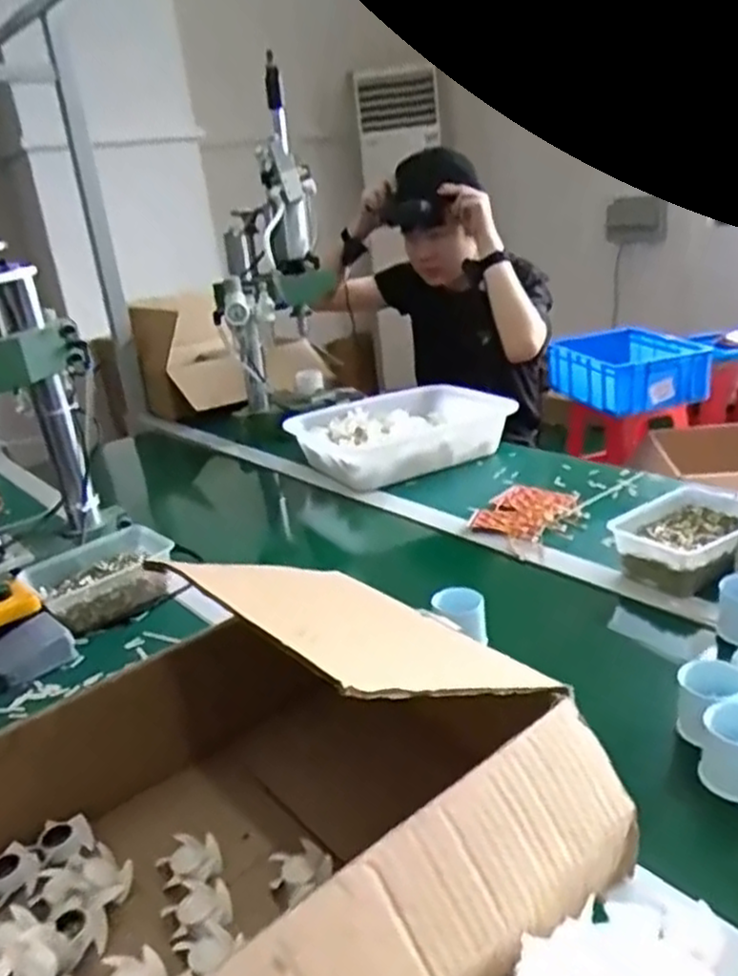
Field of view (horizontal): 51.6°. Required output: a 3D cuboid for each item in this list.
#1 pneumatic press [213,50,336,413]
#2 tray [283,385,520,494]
[{"bbox_3d":[-0.194,-0.465,1.482,0.214,0.565,0.231,-8,21,-1],"label":"pneumatic press"},{"bbox_3d":[0.059,-0.103,1.371,0.361,0.083,0.281,-21,25,-31],"label":"tray"}]

